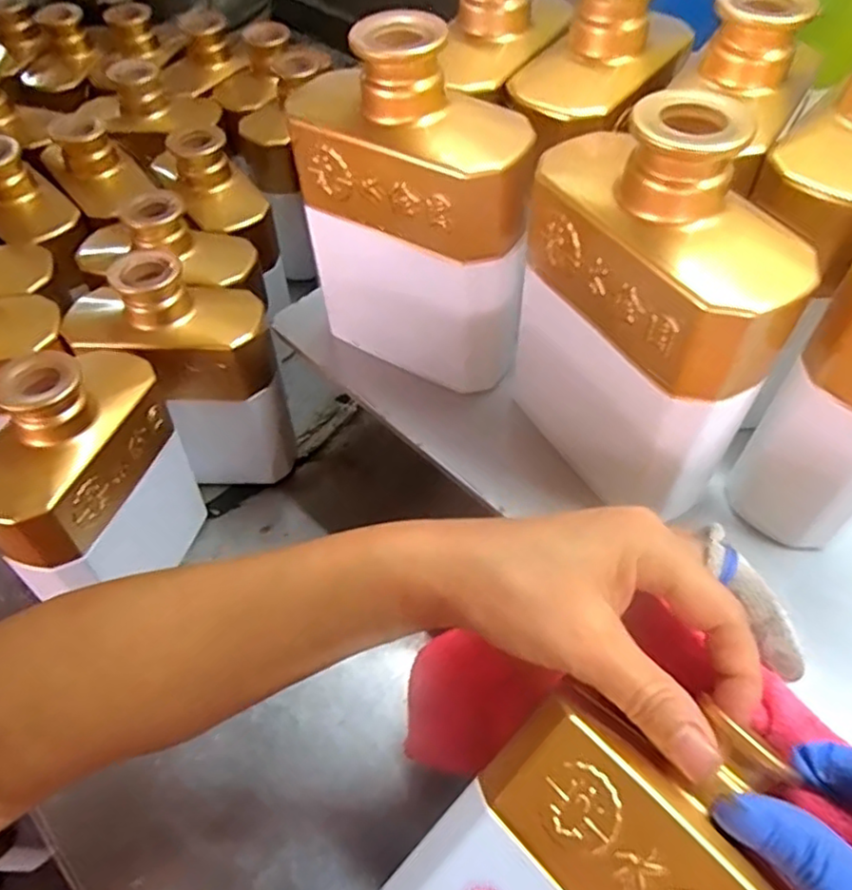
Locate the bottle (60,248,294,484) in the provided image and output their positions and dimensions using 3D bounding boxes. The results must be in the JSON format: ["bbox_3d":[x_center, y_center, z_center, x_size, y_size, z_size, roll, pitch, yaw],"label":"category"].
[{"bbox_3d":[-0.148,-0.042,0.413,0.111,0.152,0.064,3,57,5],"label":"bottle"}]

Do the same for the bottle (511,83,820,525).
[{"bbox_3d":[0.084,-0.051,0.271,0.053,0.158,0.113,-28,59,-15],"label":"bottle"}]

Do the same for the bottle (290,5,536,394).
[{"bbox_3d":[-0.006,-0.107,0.313,0.117,0.151,0.048,26,61,19],"label":"bottle"}]

